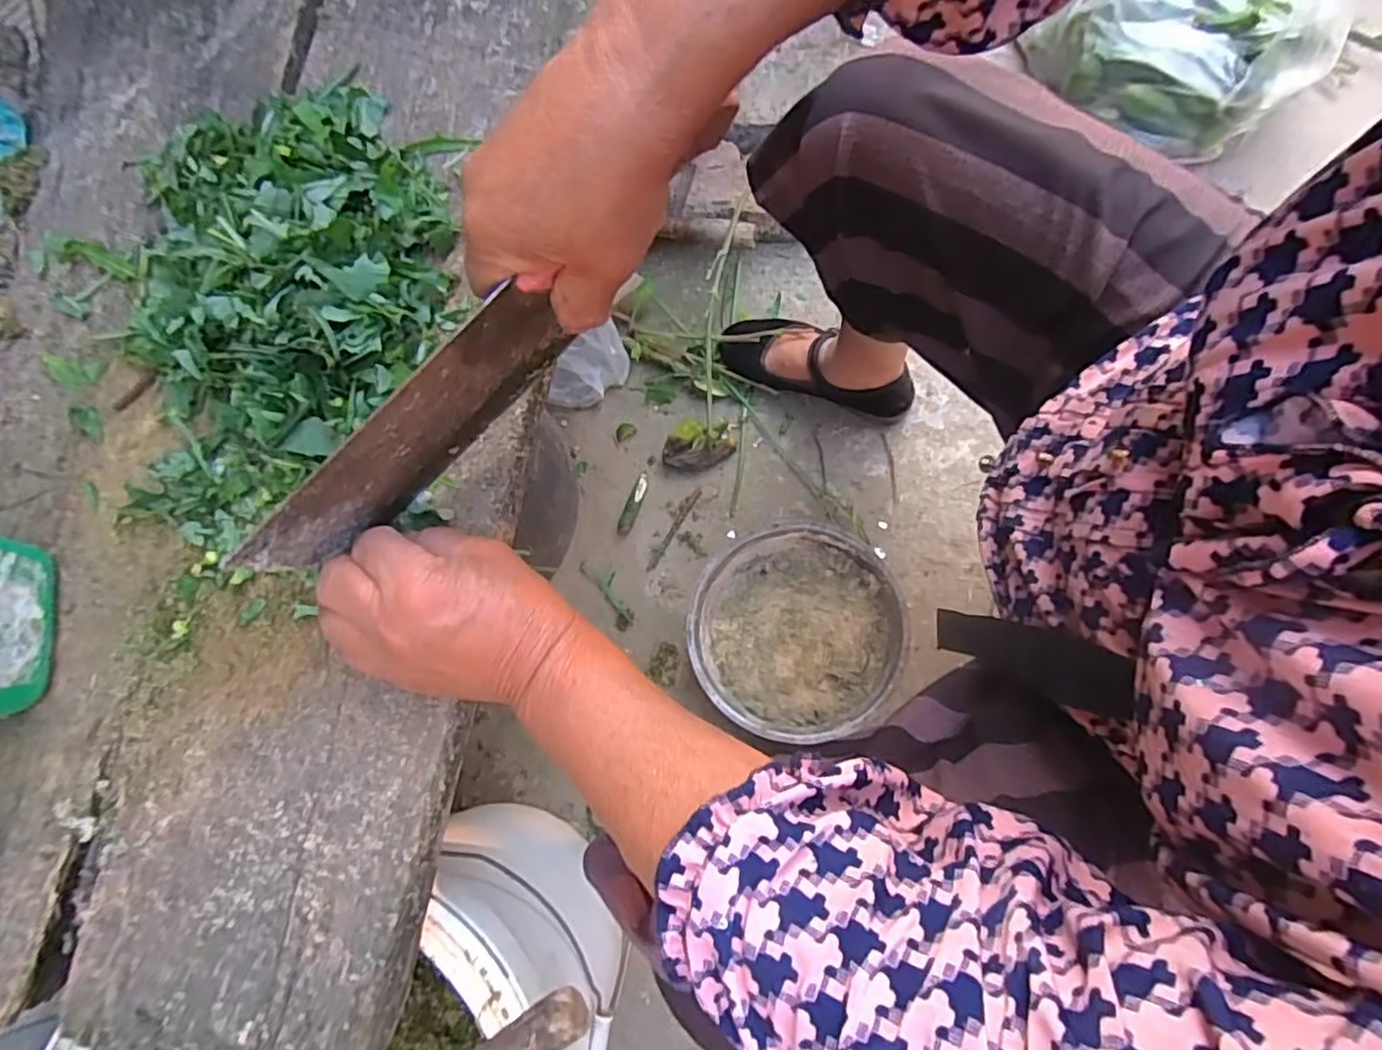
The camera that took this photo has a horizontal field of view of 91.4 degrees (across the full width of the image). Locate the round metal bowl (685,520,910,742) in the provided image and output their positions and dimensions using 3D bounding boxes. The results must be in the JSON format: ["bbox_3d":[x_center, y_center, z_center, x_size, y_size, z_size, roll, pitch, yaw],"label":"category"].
[{"bbox_3d":[0.111,0.114,0.738,0.214,0.094,0.218,0,78,0],"label":"round metal bowl"}]

